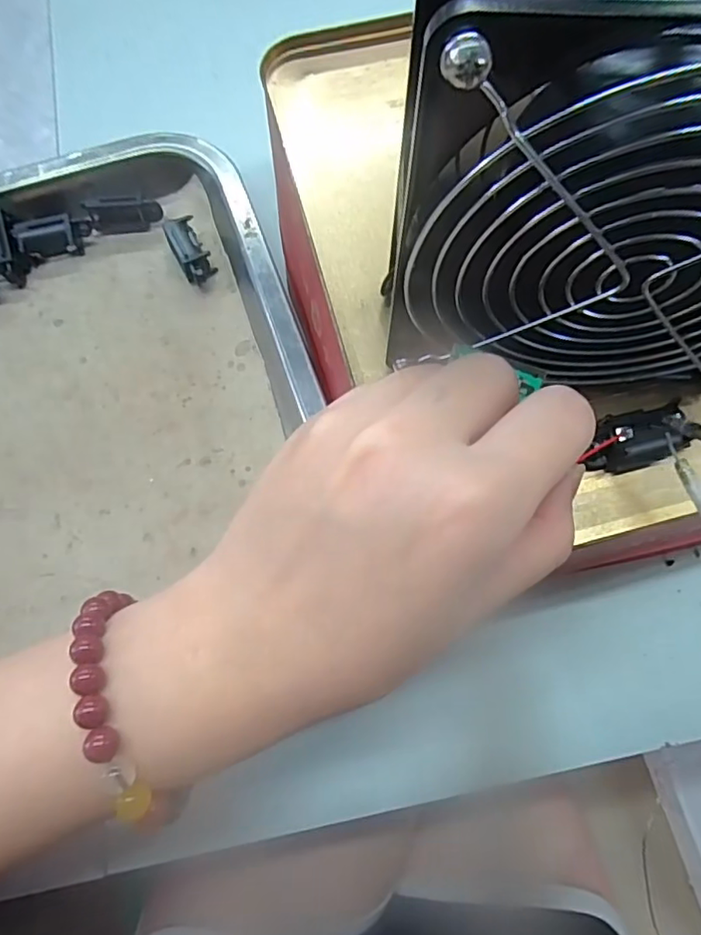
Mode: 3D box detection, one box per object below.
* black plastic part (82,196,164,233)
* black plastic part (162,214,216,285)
[{"bbox_3d":[-0.112,-0.128,0.286,0.034,0.015,0.010,-5,74,-1],"label":"black plastic part"},{"bbox_3d":[-0.078,-0.106,0.279,0.015,0.016,0.035,-27,76,-7],"label":"black plastic part"}]

